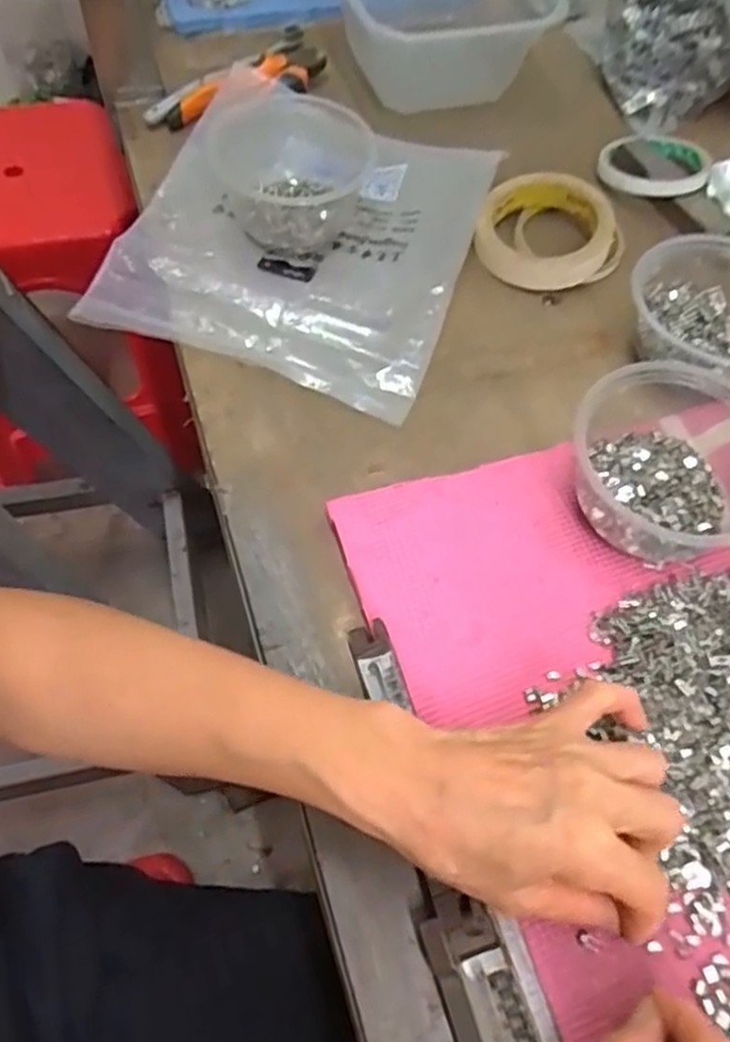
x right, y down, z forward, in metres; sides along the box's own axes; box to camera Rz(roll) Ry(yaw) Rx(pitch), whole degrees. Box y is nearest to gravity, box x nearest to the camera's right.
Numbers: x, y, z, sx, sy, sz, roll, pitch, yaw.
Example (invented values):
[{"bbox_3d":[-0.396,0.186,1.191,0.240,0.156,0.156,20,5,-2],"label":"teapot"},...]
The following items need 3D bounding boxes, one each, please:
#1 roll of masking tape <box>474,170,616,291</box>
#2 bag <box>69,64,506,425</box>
[{"bbox_3d":[0.132,-0.216,0.559,0.097,0.034,0.088,3,61,-3],"label":"roll of masking tape"},{"bbox_3d":[-0.046,-0.214,0.544,0.235,0.032,0.252,18,61,6],"label":"bag"}]

